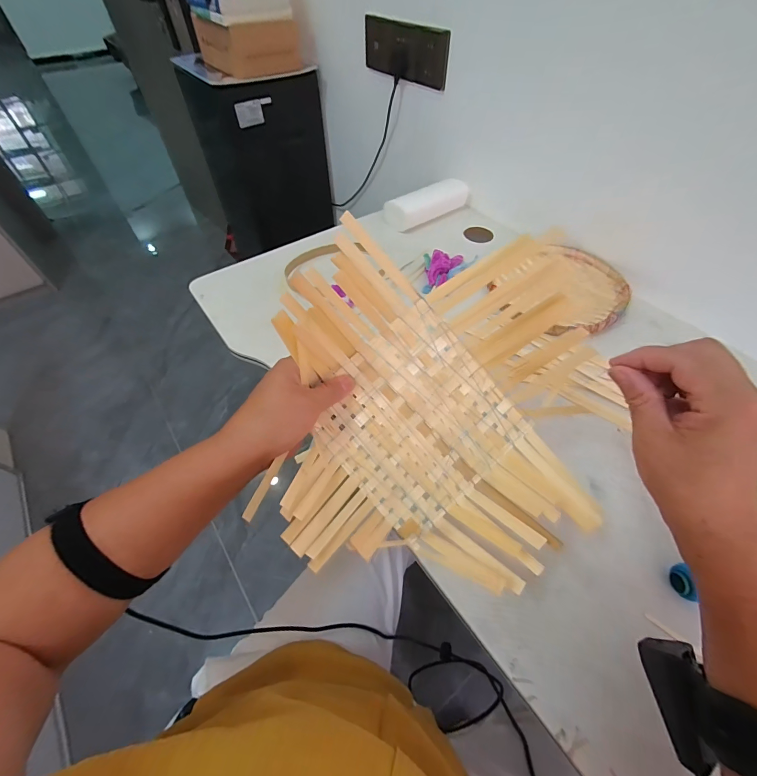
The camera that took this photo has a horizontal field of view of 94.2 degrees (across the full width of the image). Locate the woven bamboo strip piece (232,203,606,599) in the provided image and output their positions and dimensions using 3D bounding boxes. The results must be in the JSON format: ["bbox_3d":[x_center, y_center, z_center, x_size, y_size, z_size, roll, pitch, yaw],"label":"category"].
[{"bbox_3d":[0.040,0.008,0.300,0.236,0.080,0.256,-2,91,-2],"label":"woven bamboo strip piece"}]

